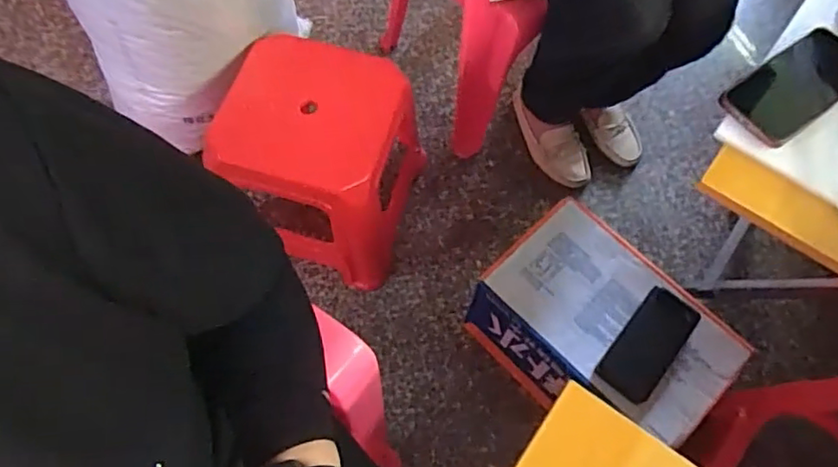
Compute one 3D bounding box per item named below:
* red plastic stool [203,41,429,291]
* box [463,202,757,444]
[{"bbox_3d":[-0.157,-0.103,0.994,0.266,0.278,0.266,15,65,5],"label":"red plastic stool"},{"bbox_3d":[0.265,0.154,0.926,0.328,0.206,0.211,42,71,16],"label":"box"}]

